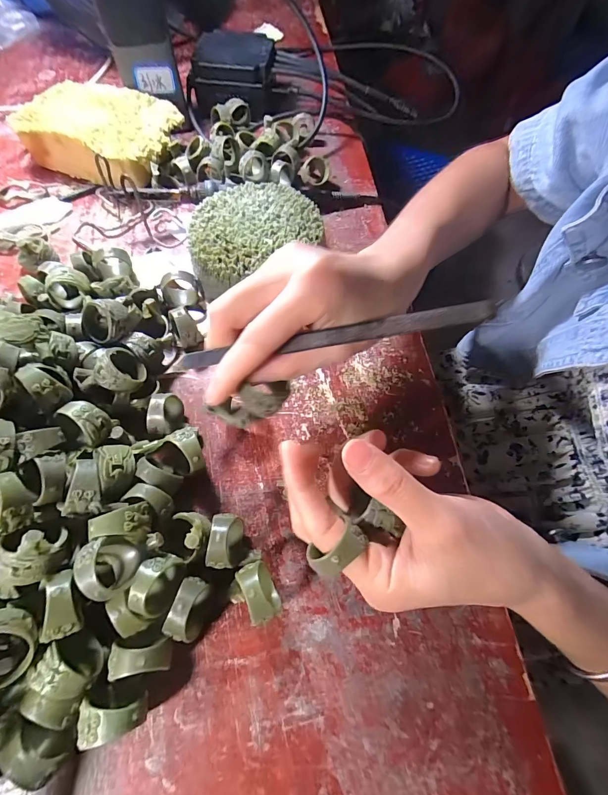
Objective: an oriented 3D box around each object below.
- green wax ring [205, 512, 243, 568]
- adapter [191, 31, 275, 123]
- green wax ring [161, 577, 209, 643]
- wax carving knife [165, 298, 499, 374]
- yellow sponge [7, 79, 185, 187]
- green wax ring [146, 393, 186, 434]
[{"bbox_3d":[-0.043,0.079,0.195,0.015,0.029,0.027,3,65,1],"label":"green wax ring"},{"bbox_3d":[-0.074,-0.345,0.369,0.082,0.035,0.061,9,66,3],"label":"adapter"},{"bbox_3d":[-0.058,0.108,0.180,0.014,0.028,0.026,14,65,6],"label":"green wax ring"},{"bbox_3d":[0.012,-0.031,0.178,0.161,0.007,0.008,-9,65,3],"label":"wax carving knife"},{"bbox_3d":[-0.188,-0.253,0.337,0.134,0.047,0.100,28,68,11],"label":"yellow sponge"},{"bbox_3d":[-0.089,0.012,0.228,0.017,0.025,0.028,-8,65,-4],"label":"green wax ring"}]

